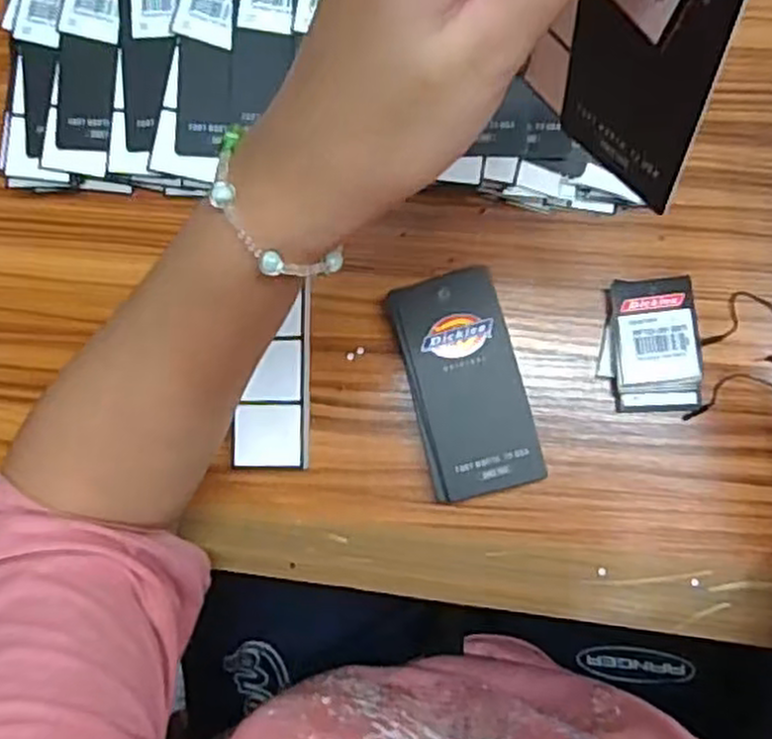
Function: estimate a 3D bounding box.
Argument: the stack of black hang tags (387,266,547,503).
[{"bbox_3d":[0.040,0.007,0.379,0.054,0.019,0.108,-14,84,6],"label":"stack of black hang tags"}]

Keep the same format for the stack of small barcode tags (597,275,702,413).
[{"bbox_3d":[0.131,-0.012,0.371,0.045,0.015,0.064,2,86,7],"label":"stack of small barcode tags"}]

